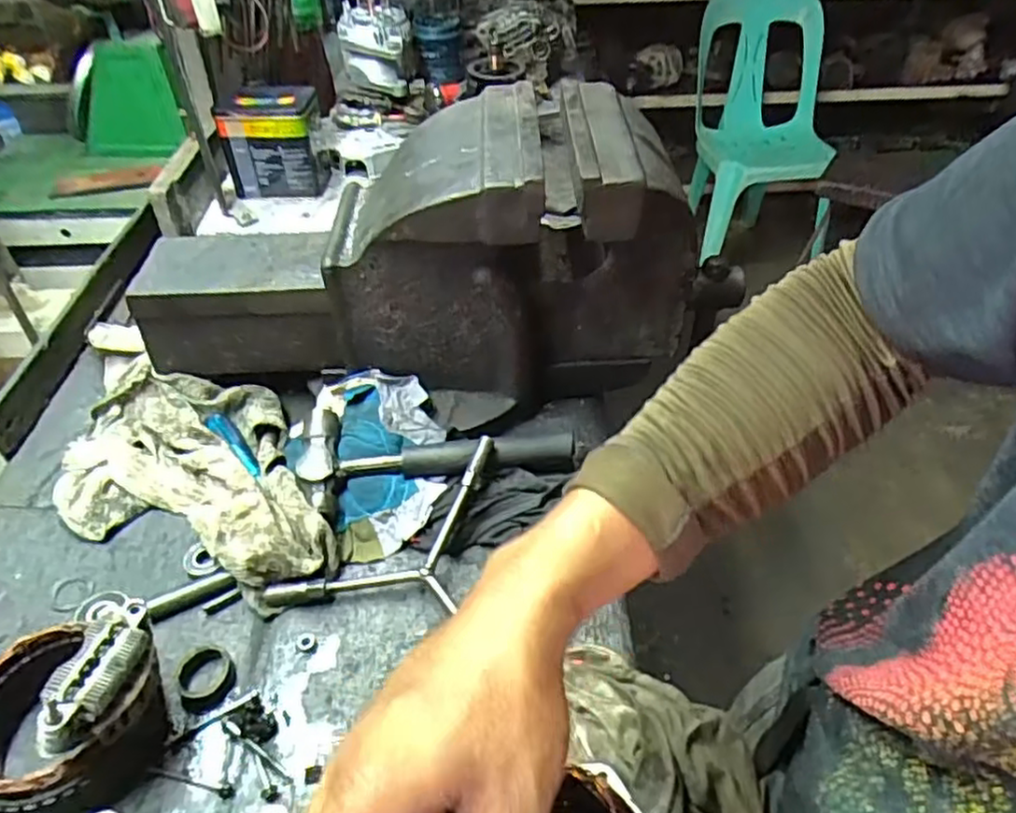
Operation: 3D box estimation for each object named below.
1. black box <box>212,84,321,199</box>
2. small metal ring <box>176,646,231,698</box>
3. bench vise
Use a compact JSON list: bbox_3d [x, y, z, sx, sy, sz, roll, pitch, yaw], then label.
[{"bbox_3d":[-0.331,-0.368,0.980,0.129,0.125,0.099,-4,44,-3],"label":"black box"},{"bbox_3d":[-0.221,0.196,0.506,0.037,0.020,0.036,-1,44,1],"label":"small metal ring"},{"bbox_3d":[-0.067,-0.132,0.658,0.554,0.256,0.181,-1,44,1],"label":"bench vise"}]

